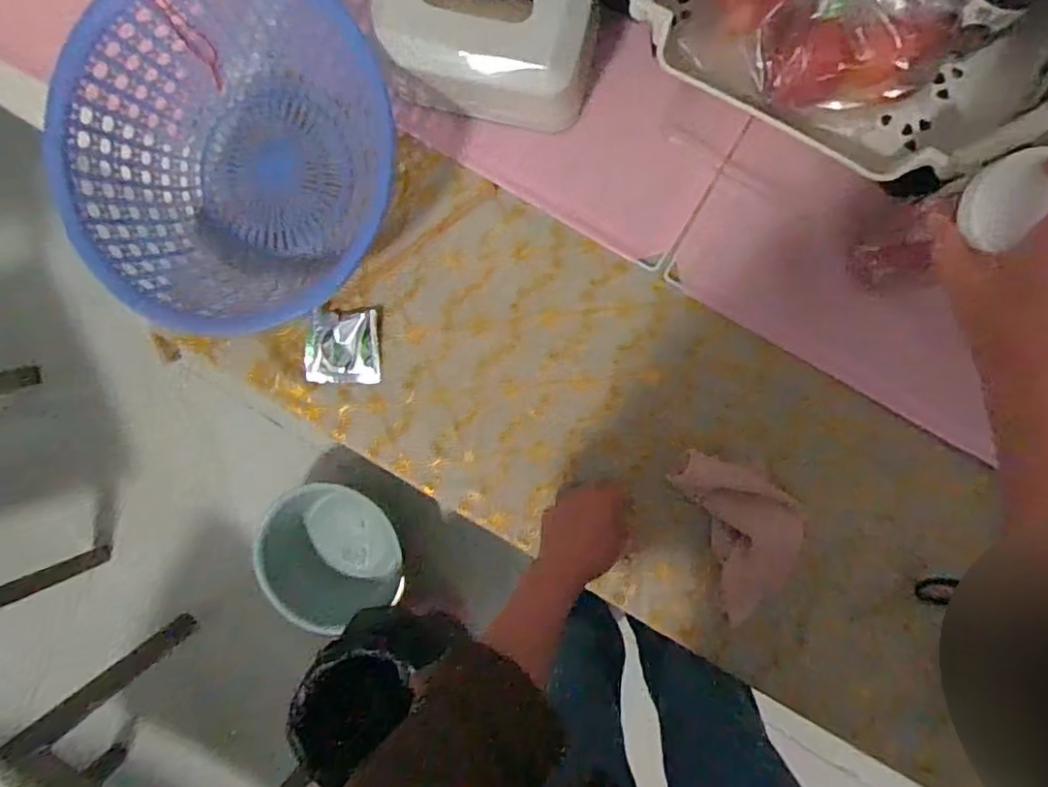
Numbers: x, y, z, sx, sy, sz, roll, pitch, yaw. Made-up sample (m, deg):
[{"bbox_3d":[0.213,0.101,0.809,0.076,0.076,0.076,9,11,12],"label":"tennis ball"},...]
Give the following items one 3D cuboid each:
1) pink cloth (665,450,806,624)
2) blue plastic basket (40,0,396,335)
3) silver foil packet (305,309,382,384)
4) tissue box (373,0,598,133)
[{"bbox_3d":[0.222,0.132,0.596,0.101,0.017,0.168,-22,94,8],"label":"pink cloth"},{"bbox_3d":[-0.275,-0.225,0.567,0.275,0.100,0.300,15,98,4],"label":"blue plastic basket"},{"bbox_3d":[-0.186,-0.048,0.617,0.073,0.012,0.074,1,97,6],"label":"silver foil packet"},{"bbox_3d":[-0.029,-0.312,0.525,0.185,0.096,0.132,18,98,4],"label":"tissue box"}]

